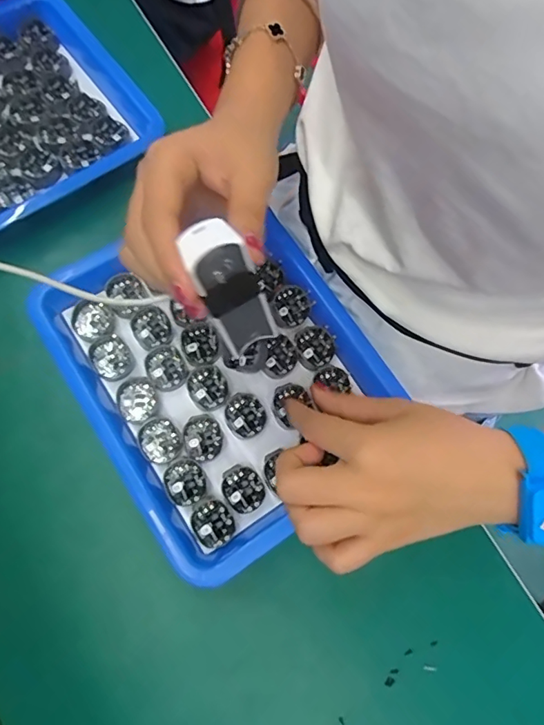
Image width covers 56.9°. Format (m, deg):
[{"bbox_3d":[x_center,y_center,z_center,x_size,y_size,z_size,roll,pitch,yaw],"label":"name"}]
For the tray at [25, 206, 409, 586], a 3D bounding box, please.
[{"bbox_3d":[-0.032,0.004,0.326,0.182,0.043,0.208,-33,72,-13],"label":"tray"}]

